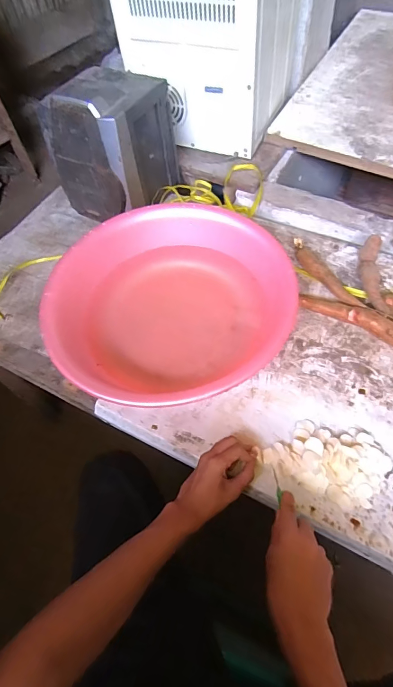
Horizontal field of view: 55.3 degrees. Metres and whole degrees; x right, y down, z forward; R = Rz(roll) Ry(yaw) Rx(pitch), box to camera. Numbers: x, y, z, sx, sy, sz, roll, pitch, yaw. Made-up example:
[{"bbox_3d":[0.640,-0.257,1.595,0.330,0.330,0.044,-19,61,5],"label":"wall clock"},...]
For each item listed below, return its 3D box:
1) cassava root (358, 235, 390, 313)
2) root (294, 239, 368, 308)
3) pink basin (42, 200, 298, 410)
[{"bbox_3d":[0.341,-0.133,0.728,0.038,0.035,0.186,6,59,8],"label":"cassava root"},{"bbox_3d":[0.251,-0.131,0.738,0.028,0.035,0.200,-26,60,-12],"label":"root"},{"bbox_3d":[-0.046,-0.074,0.680,0.411,0.117,0.389,-2,58,3],"label":"pink basin"}]

